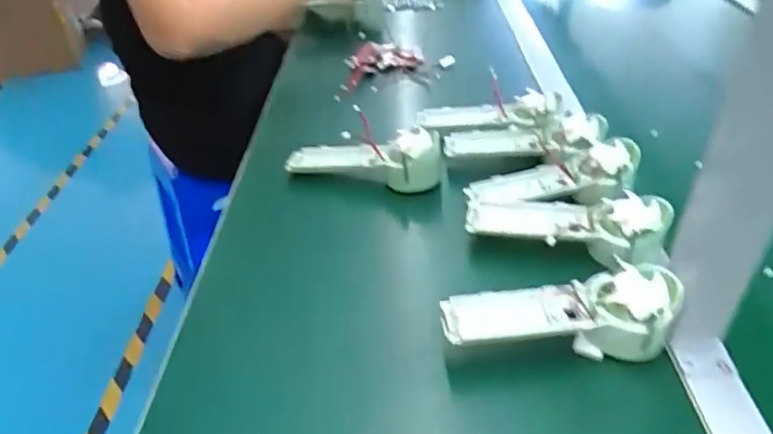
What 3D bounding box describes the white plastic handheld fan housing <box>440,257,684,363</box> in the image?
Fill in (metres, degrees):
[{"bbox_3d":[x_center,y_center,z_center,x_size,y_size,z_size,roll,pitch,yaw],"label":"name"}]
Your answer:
[{"bbox_3d":[0.132,0.076,0.434,0.173,0.054,0.059,-3,38,0],"label":"white plastic handheld fan housing"}]

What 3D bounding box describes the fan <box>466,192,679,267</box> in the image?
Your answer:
[{"bbox_3d":[0.164,0.009,0.513,0.178,0.038,0.070,2,38,7],"label":"fan"}]

